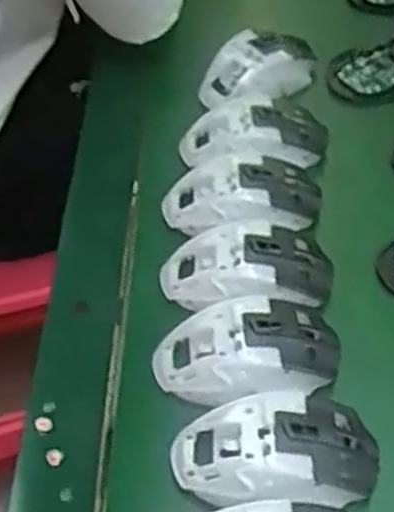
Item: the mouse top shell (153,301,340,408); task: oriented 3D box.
[{"bbox_3d":[0.033,0.063,0.499,0.115,0.029,0.066,-9,50,-4],"label":"mouse top shell"}]

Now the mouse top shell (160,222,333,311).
[{"bbox_3d":[0.035,0.007,0.546,0.116,0.028,0.063,-5,49,-1],"label":"mouse top shell"}]

